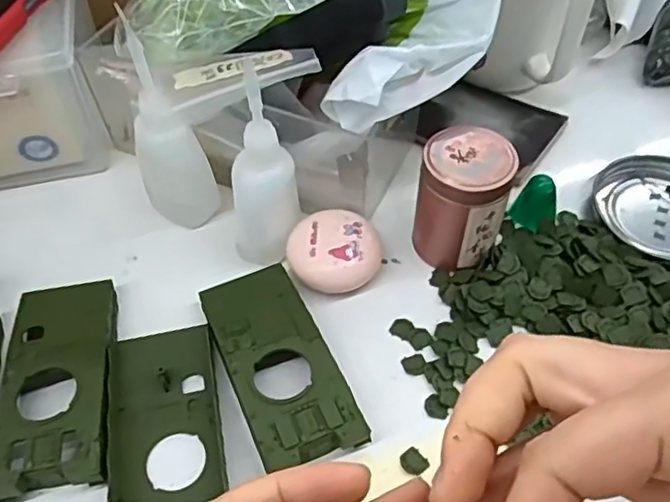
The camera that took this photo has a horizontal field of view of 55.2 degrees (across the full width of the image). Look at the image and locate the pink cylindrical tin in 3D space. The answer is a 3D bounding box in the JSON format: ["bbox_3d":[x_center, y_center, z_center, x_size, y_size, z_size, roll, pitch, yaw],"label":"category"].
[{"bbox_3d":[0.064,-0.027,0.329,0.044,0.062,0.042,-1,51,1],"label":"pink cylindrical tin"}]

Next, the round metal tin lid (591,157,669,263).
[{"bbox_3d":[0.189,-0.024,0.365,0.074,0.009,0.078,-1,51,1],"label":"round metal tin lid"}]

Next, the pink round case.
[{"bbox_3d":[0.000,0.003,0.336,0.047,0.025,0.044,-1,51,1],"label":"pink round case"}]

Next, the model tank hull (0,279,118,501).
[{"bbox_3d":[-0.126,0.059,0.295,0.046,0.019,0.105,-9,52,-5],"label":"model tank hull"}]

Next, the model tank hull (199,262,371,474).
[{"bbox_3d":[-0.027,0.051,0.300,0.046,0.021,0.103,-20,54,-14],"label":"model tank hull"}]

